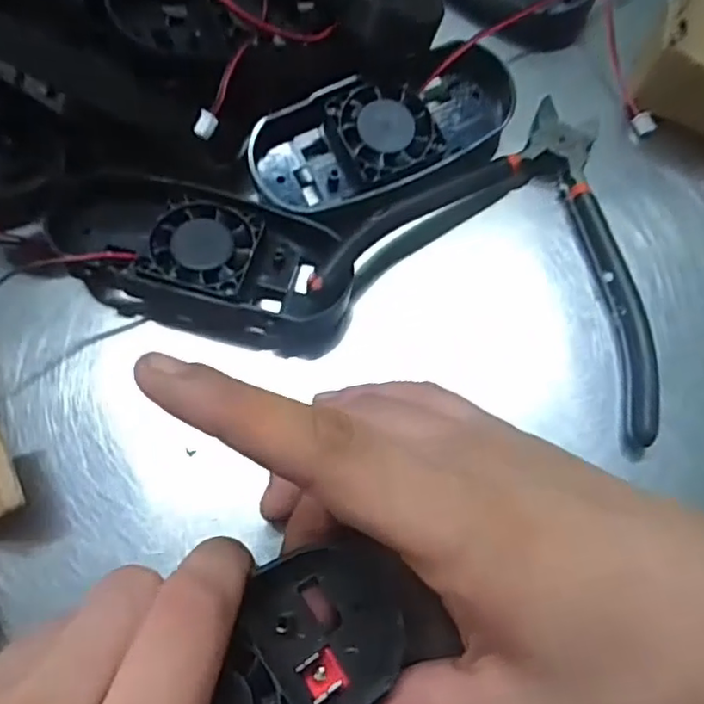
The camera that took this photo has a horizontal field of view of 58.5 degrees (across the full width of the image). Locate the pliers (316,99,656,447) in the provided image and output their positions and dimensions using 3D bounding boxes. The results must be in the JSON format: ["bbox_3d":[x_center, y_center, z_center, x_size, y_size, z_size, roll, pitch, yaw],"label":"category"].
[{"bbox_3d":[0.075,-0.047,0.243,0.125,0.025,0.121,27,72,11],"label":"pliers"}]

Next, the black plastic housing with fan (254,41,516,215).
[{"bbox_3d":[0.020,-0.091,0.263,0.121,0.025,0.052,-25,71,-8],"label":"black plastic housing with fan"}]

